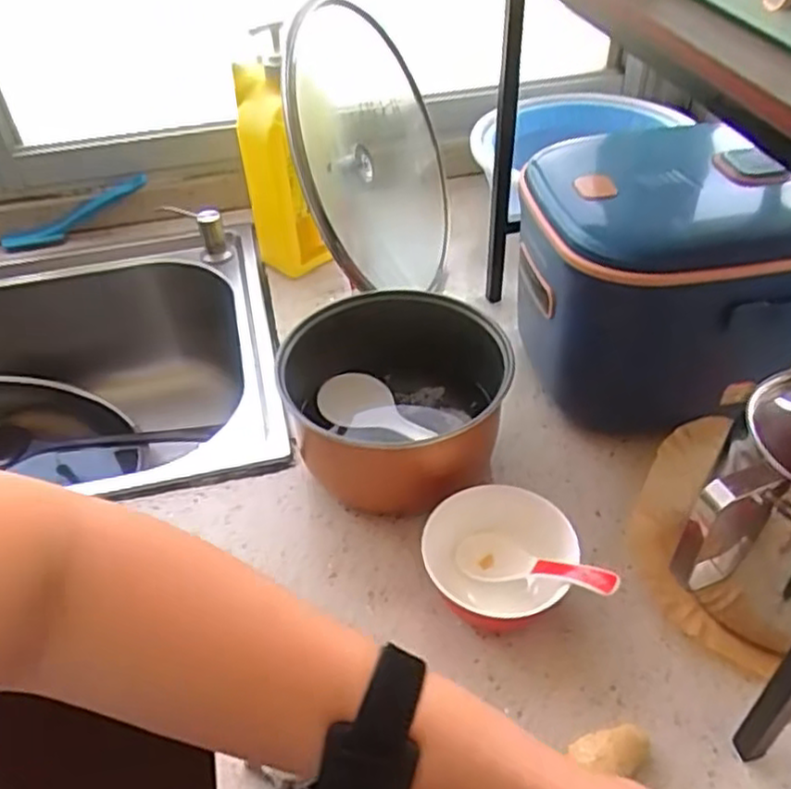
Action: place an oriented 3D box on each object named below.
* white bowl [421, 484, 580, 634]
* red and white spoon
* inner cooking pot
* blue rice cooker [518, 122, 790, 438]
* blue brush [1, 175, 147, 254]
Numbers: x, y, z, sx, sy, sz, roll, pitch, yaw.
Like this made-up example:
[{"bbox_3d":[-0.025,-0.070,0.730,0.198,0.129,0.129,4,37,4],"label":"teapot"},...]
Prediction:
[{"bbox_3d":[0.077,0.125,0.544,0.104,0.053,0.109,-2,44,1],"label":"white bowl"},{"bbox_3d":[0.101,0.125,0.532,0.129,0.024,0.042,-1,33,49],"label":"red and white spoon"},{"bbox_3d":[0.000,0.006,0.645,0.185,0.114,0.172,-2,44,1],"label":"inner cooking pot"},{"bbox_3d":[0.247,-0.105,0.680,0.248,0.203,0.233,-8,44,-6],"label":"blue rice cooker"},{"bbox_3d":[-0.424,-0.239,0.961,0.210,0.033,0.033,-28,46,4],"label":"blue brush"}]

